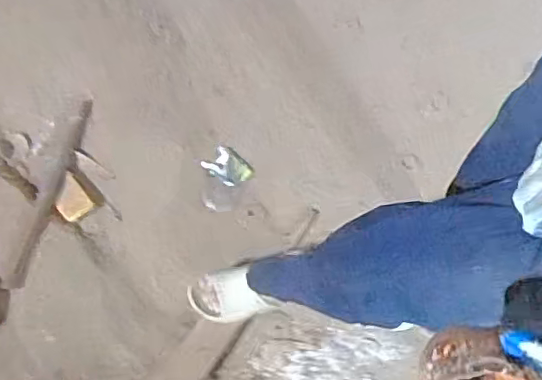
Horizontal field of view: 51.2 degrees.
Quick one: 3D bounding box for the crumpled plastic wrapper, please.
[{"bbox_3d":[-0.091,-0.025,1.180,0.103,0.013,0.140,-4,72,-5],"label":"crumpled plastic wrapper"}]

